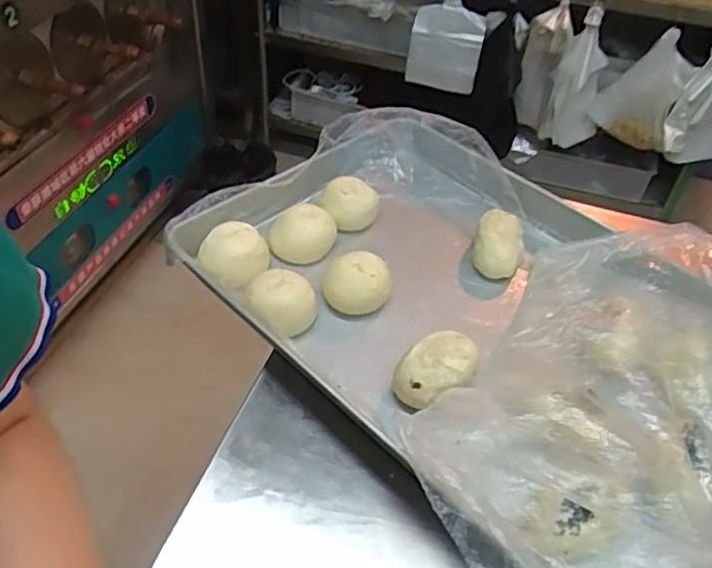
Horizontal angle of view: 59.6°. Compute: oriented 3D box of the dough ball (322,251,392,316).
[{"bbox_3d":[0.000,0.001,0.671,0.073,0.039,0.063,6,46,0],"label":"dough ball"}]

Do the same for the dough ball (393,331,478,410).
[{"bbox_3d":[0.076,0.084,0.587,0.082,0.047,0.062,-23,52,-25],"label":"dough ball"}]

